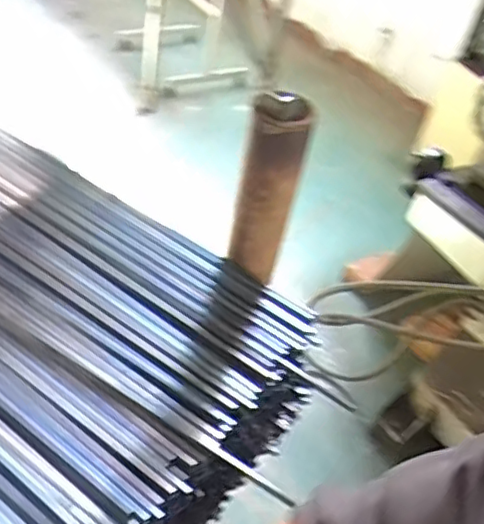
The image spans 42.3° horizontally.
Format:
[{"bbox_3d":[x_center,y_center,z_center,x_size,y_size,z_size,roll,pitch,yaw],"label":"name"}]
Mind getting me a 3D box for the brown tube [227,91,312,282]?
[{"bbox_3d":[0.036,-0.104,0.883,0.079,0.271,0.067,20,41,9],"label":"brown tube"}]

